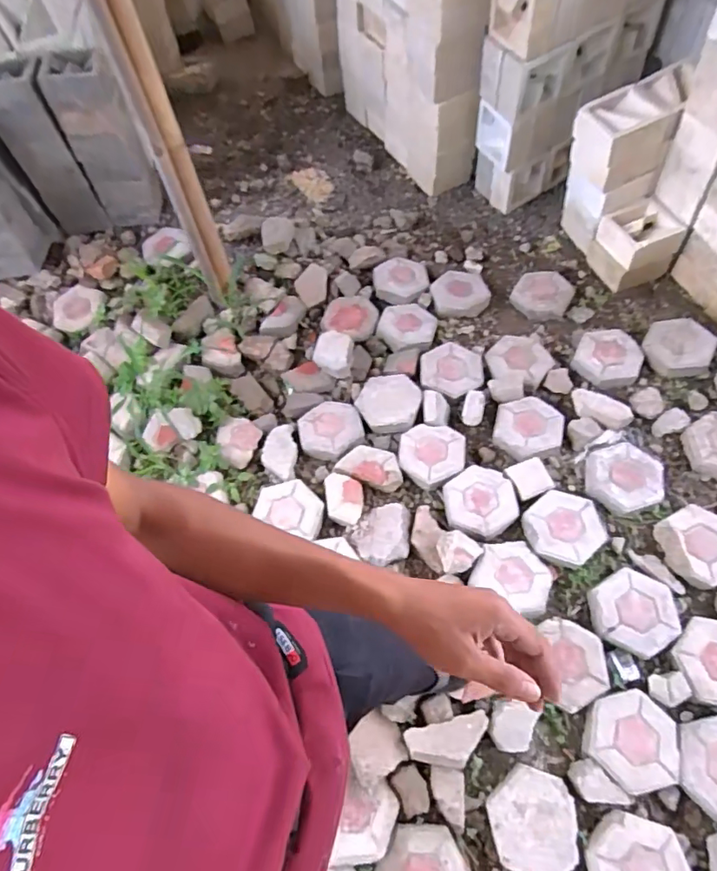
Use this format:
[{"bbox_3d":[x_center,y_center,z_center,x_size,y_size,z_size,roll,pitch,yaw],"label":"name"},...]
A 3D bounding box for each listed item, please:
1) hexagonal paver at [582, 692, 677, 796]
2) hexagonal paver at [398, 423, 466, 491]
[{"bbox_3d":[0.643,0.715,1.233,0.202,0.036,0.215,13,62,11],"label":"hexagonal paver"},{"bbox_3d":[0.222,0.059,1.602,0.203,0.046,0.200,5,61,6],"label":"hexagonal paver"}]

